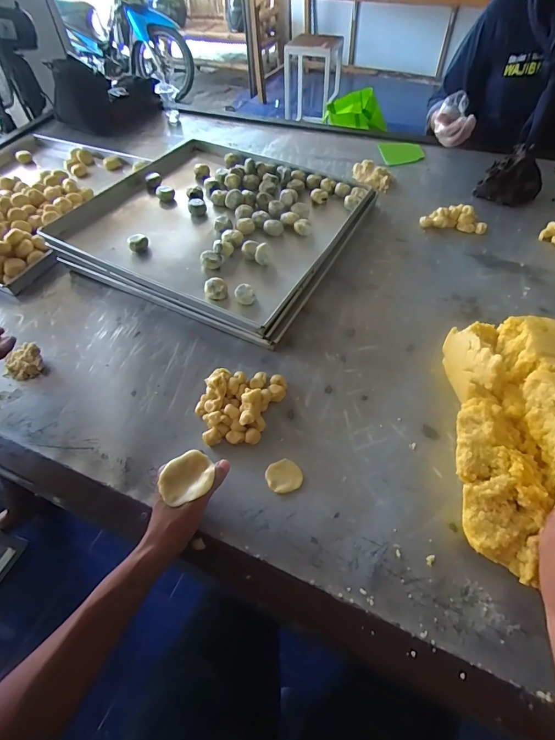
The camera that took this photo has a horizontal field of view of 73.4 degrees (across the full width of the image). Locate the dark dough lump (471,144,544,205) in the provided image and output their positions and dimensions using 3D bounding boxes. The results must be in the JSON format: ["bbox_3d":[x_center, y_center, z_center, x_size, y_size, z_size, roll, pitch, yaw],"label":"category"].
[{"bbox_3d":[0.525,-0.432,0.833,0.124,0.087,0.092,33,64,24],"label":"dark dough lump"}]

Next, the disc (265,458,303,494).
[{"bbox_3d":[0.009,0.143,0.503,0.047,0.009,0.044,-2,55,3],"label":"disc"}]

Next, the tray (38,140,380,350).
[{"bbox_3d":[-0.124,-0.322,0.799,0.528,0.056,0.494,24,59,16],"label":"tray"}]

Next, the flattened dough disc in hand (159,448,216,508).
[{"bbox_3d":[-0.102,0.121,0.417,0.060,0.009,0.049,-30,58,-16],"label":"flattened dough disc in hand"}]

